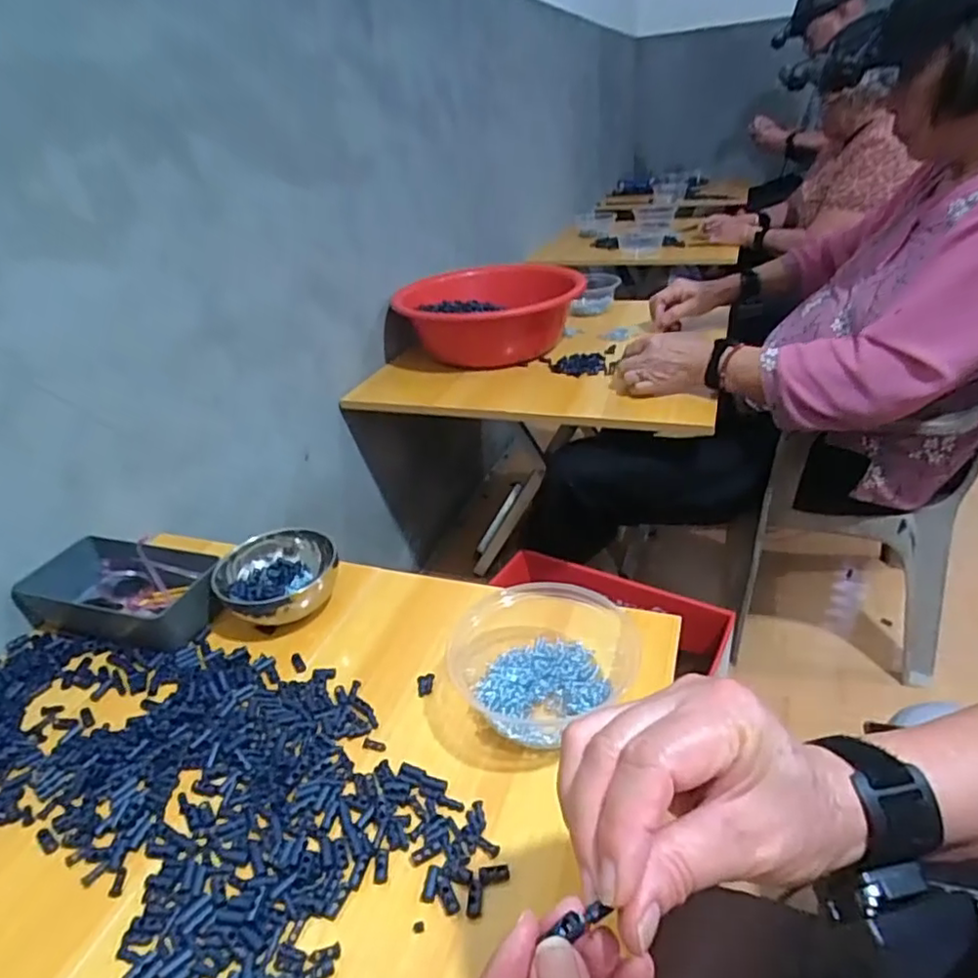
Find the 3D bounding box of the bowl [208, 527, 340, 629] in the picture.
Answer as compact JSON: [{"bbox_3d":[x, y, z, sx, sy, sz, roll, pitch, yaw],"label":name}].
[{"bbox_3d":[-0.200,0.084,0.597,0.112,0.052,0.112,-5,32,3],"label":"bowl"}]

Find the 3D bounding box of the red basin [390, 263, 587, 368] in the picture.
[{"bbox_3d":[0.003,-0.323,1.181,0.342,0.125,0.274,0,32,10],"label":"red basin"}]

